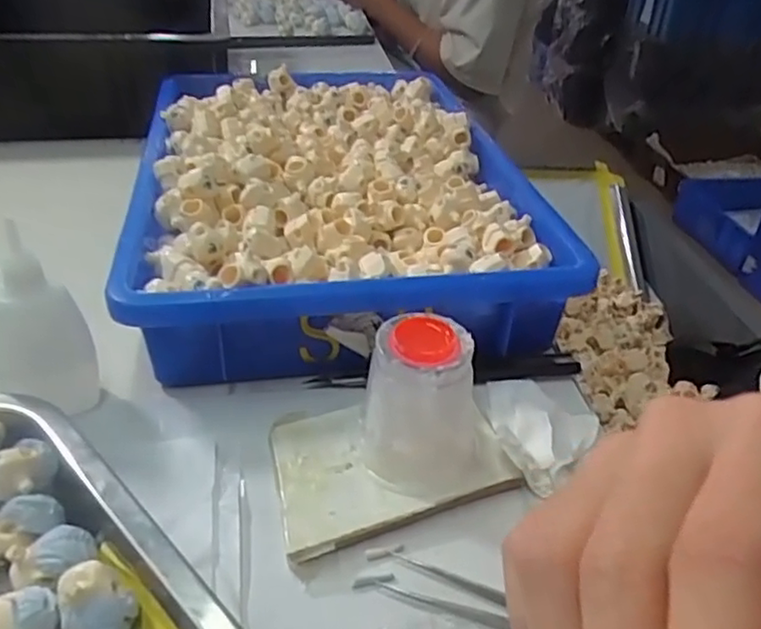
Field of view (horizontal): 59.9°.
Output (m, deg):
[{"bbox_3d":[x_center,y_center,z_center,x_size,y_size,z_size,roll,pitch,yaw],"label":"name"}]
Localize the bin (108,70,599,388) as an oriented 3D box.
[{"bbox_3d":[-0.040,-0.088,0.466,0.243,0.068,0.383,-5,36,-12],"label":"bin"}]

